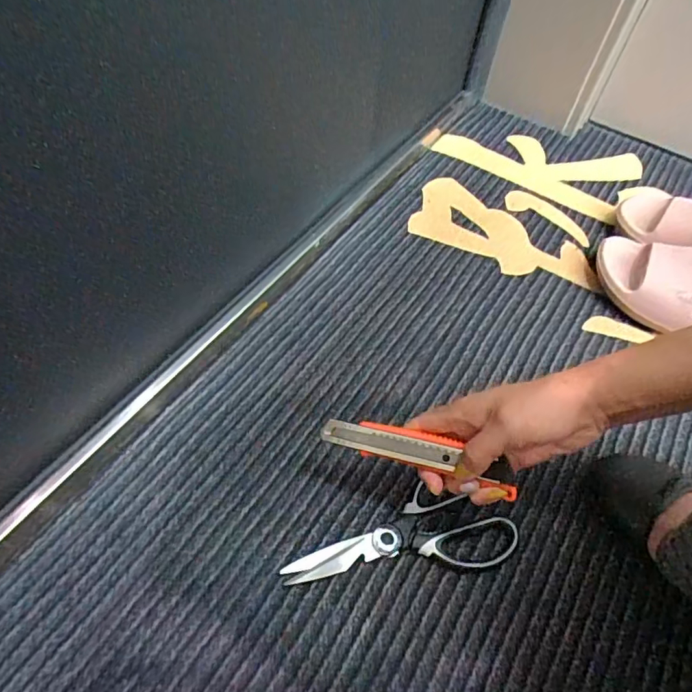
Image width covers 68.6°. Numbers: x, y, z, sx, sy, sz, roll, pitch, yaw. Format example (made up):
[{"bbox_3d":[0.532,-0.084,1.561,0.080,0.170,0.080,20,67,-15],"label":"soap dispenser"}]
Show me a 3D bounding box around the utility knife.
[{"bbox_3d":[0.054,0.080,0.389,0.149,0.018,0.027,11,55,14],"label":"utility knife"}]

